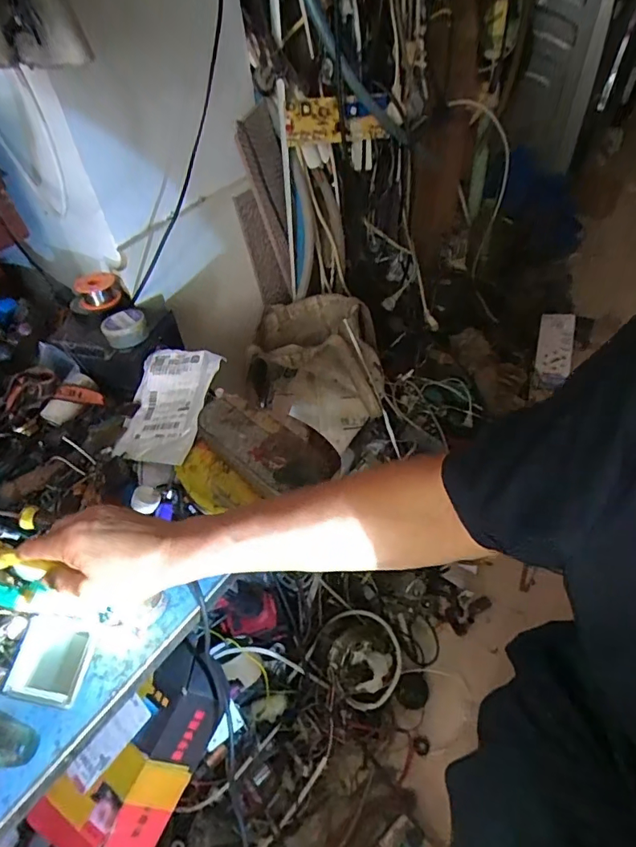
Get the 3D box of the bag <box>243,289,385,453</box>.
[{"bbox_3d":[0.000,-0.104,0.861,0.230,0.158,0.238,12,50,15],"label":"bag"}]

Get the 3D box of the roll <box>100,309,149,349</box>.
[{"bbox_3d":[-0.251,-0.124,0.640,0.054,0.025,0.057,-2,47,3],"label":"roll"}]

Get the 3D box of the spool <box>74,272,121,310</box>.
[{"bbox_3d":[-0.308,-0.186,0.688,0.055,0.025,0.061,-26,50,-18],"label":"spool"}]

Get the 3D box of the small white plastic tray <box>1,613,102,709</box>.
[{"bbox_3d":[-0.246,0.218,0.454,0.076,0.014,0.070,5,48,10],"label":"small white plastic tray"}]

